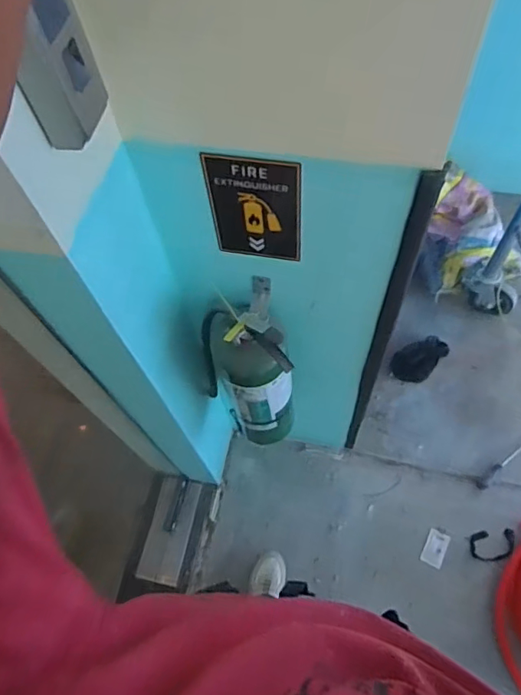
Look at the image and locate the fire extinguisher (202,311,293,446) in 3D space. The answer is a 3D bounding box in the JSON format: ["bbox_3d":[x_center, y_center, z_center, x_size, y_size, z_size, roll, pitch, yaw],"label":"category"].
[{"bbox_3d":[-0.013,0.051,0.975,0.135,0.445,0.148,-2,63,3],"label":"fire extinguisher"}]

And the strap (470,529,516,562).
[{"bbox_3d":[0.653,0.554,1.395,0.126,0.020,0.081,-4,63,2],"label":"strap"}]

